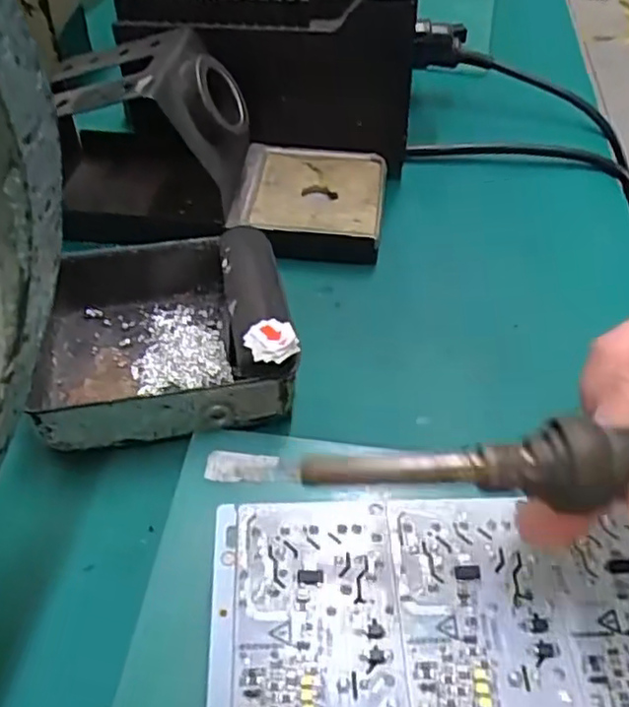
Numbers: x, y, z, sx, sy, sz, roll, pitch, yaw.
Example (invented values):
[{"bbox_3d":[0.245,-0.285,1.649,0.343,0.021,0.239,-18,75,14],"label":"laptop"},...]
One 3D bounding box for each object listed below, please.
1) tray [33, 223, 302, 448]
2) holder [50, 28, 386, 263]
[{"bbox_3d":[-0.058,-0.013,0.248,0.092,0.032,0.086,-7,48,-8],"label":"tray"},{"bbox_3d":[-0.049,-0.095,0.304,0.161,0.070,0.076,6,47,4],"label":"holder"}]

